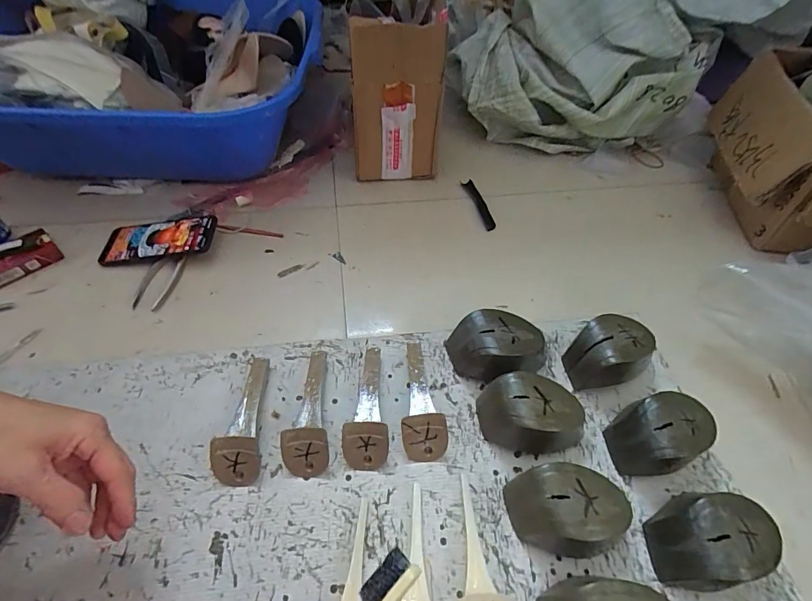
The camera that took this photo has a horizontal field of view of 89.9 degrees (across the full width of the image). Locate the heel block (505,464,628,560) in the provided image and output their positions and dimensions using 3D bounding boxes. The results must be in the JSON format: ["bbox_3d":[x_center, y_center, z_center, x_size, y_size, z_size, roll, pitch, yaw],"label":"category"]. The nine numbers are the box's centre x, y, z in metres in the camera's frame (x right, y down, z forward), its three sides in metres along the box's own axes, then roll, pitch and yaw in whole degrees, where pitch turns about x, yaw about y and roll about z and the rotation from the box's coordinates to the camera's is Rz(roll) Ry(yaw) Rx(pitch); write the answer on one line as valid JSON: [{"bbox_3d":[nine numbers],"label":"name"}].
[{"bbox_3d":[0.153,0.201,0.387,0.099,0.063,0.067,3,52,0],"label":"heel block"}]

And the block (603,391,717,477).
[{"bbox_3d":[0.272,0.143,0.438,0.102,0.064,0.073,-18,55,-16],"label":"block"}]

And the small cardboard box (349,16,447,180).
[{"bbox_3d":[-0.016,-0.293,0.640,0.137,0.254,0.044,3,52,0],"label":"small cardboard box"}]

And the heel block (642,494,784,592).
[{"bbox_3d":[0.283,0.220,0.377,0.095,0.063,0.071,-6,52,-7],"label":"heel block"}]

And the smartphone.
[{"bbox_3d":[-0.366,-0.092,0.604,0.162,0.013,0.074,-8,57,0],"label":"smartphone"}]

